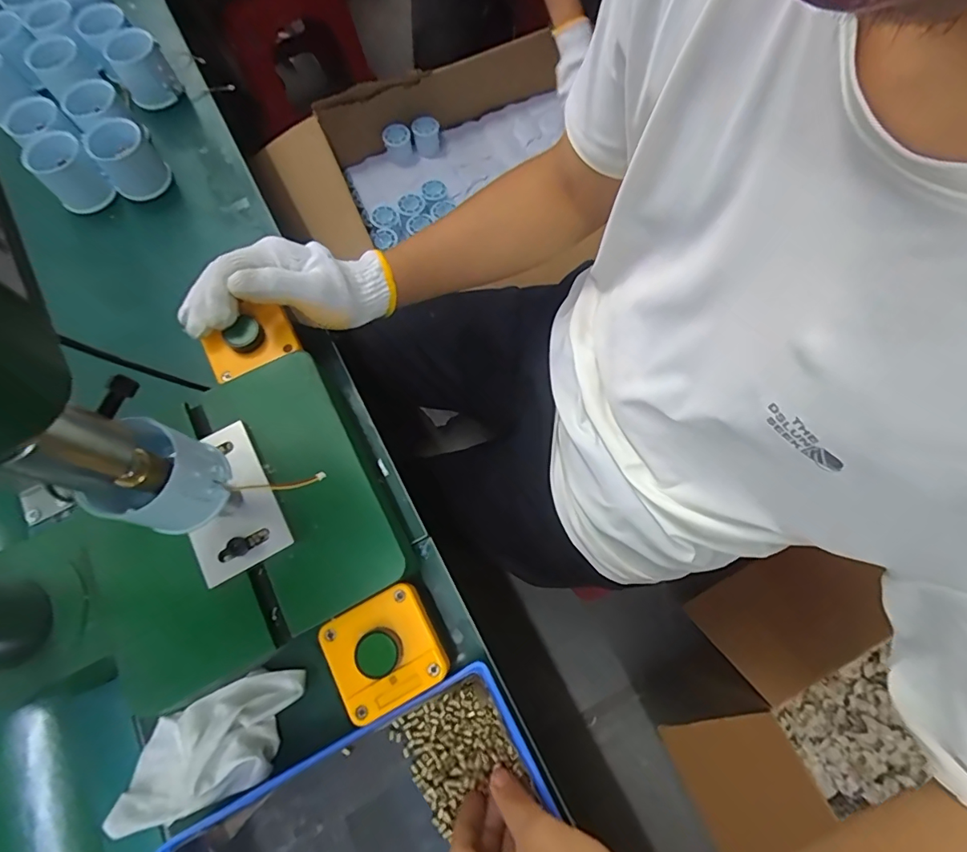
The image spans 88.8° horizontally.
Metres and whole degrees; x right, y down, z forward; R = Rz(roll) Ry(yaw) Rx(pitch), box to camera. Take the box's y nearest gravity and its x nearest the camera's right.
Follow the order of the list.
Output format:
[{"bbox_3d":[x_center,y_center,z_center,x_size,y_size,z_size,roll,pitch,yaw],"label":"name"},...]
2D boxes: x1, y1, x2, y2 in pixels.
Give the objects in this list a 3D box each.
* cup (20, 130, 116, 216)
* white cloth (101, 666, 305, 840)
[{"bbox_3d":[-0.407,-0.250,0.487,0.053,0.048,0.056,-40,76,-11],"label":"cup"},{"bbox_3d":[-0.196,0.228,0.347,0.148,0.035,0.065,-25,73,-7],"label":"white cloth"}]

